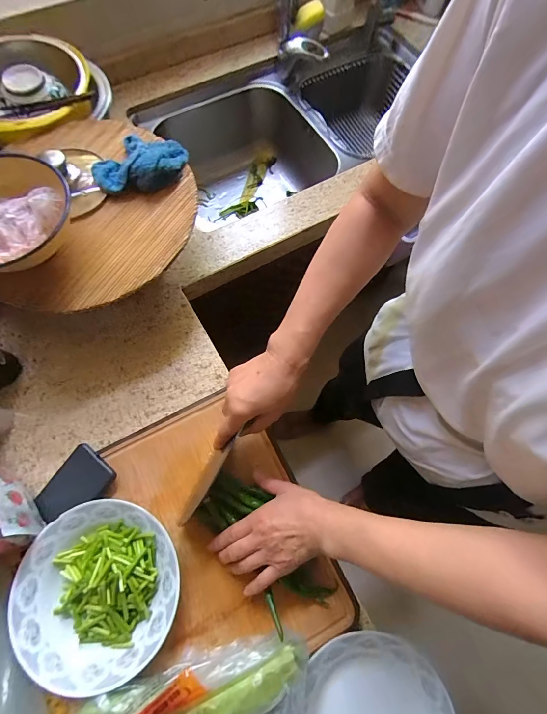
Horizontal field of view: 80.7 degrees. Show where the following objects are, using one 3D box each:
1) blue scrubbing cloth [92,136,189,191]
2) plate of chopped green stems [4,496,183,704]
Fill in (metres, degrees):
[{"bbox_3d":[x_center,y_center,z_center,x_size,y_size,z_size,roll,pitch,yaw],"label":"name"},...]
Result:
[{"bbox_3d":[-0.208,-0.302,0.504,0.138,0.042,0.090,-11,72,-6],"label":"blue scrubbing cloth"},{"bbox_3d":[-0.215,0.287,0.406,0.186,0.049,0.189,0,70,0],"label":"plate of chopped green stems"}]

